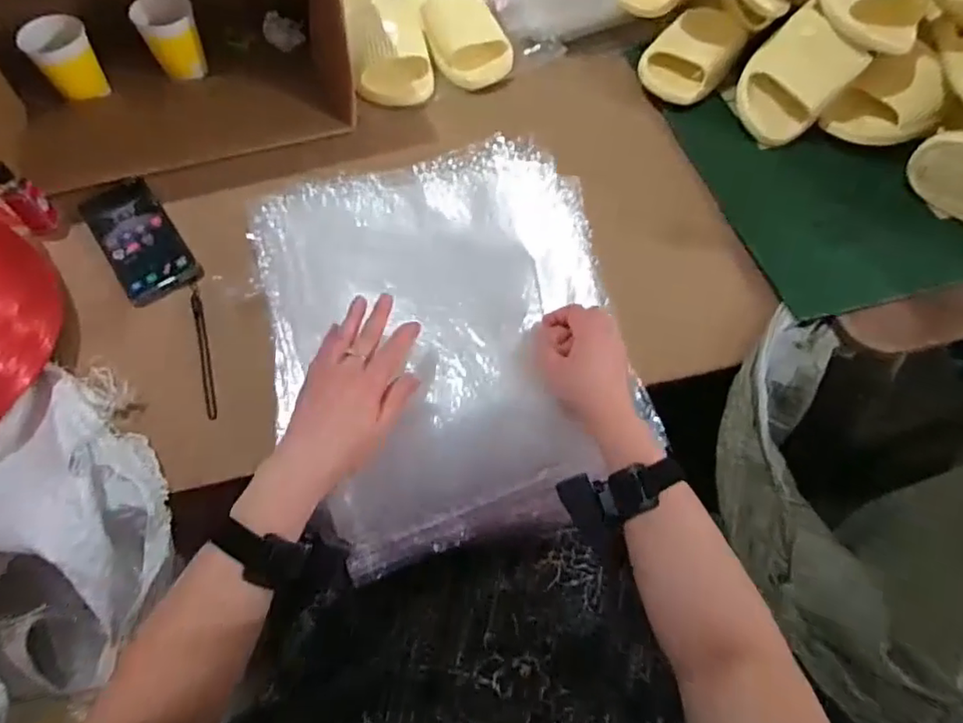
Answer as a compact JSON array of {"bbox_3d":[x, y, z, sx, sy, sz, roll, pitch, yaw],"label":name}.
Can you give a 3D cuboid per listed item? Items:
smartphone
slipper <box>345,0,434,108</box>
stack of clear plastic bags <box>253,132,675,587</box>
[{"bbox_3d":[-0.374,-0.141,0.652,0.072,0.010,0.187,-33,67,-16],"label":"smartphone"},{"bbox_3d":[-0.128,-0.440,0.800,0.102,0.063,0.242,-10,62,-5],"label":"slipper"},{"bbox_3d":[-0.036,-0.031,0.606,0.333,0.080,0.408,-11,62,-6],"label":"stack of clear plastic bags"}]

